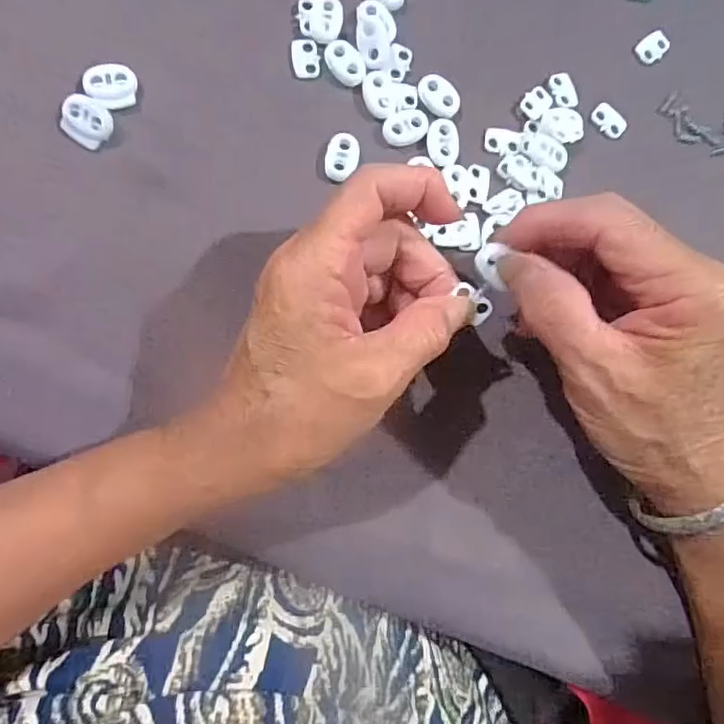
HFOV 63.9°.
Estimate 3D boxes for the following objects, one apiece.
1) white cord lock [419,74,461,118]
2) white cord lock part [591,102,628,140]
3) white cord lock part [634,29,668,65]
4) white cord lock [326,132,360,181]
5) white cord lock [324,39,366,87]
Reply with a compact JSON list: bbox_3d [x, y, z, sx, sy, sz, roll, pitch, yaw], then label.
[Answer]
[{"bbox_3d":[0.038,-0.128,0.278,0.022,0.004,0.016,39,83,-5],"label":"white cord lock"},{"bbox_3d":[0.126,-0.123,0.297,0.018,0.004,0.012,40,82,-5],"label":"white cord lock part"},{"bbox_3d":[0.153,-0.166,0.305,0.018,0.004,0.013,-42,94,-8],"label":"white cord lock part"},{"bbox_3d":[-0.009,-0.096,0.273,0.015,0.005,0.022,16,85,-8],"label":"white cord lock"},{"bbox_3d":[-0.007,-0.142,0.273,0.015,0.004,0.022,-40,94,-8],"label":"white cord lock"}]

